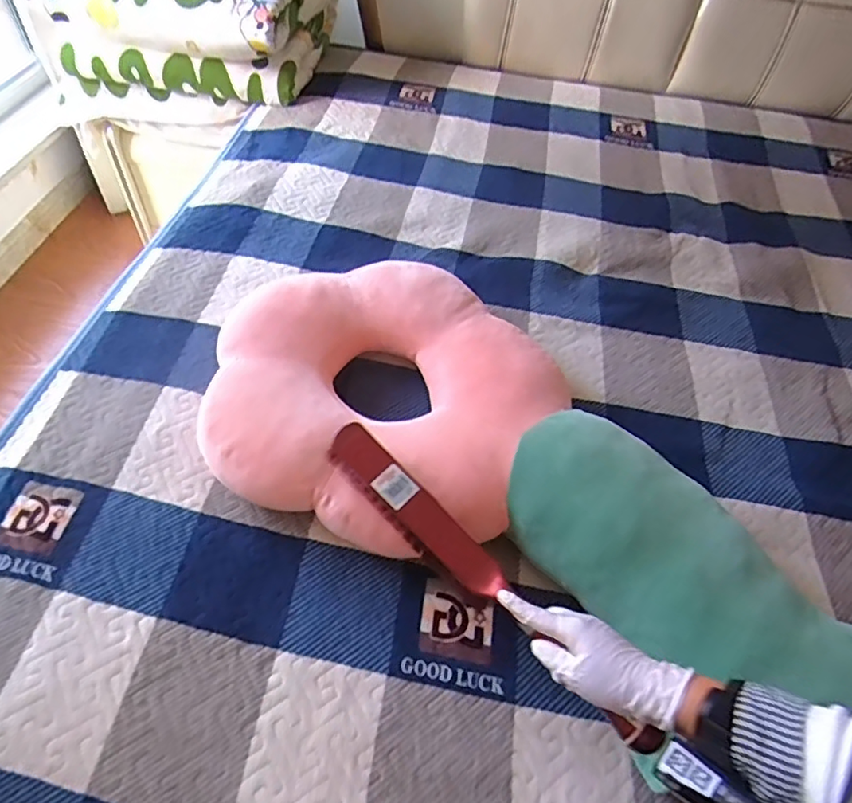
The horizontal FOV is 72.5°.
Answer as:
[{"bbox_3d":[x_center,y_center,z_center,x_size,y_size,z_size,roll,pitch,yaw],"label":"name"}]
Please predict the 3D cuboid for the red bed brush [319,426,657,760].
[{"bbox_3d":[0.056,0.179,0.620,0.054,0.046,0.434,-38,67,-26],"label":"red bed brush"}]

